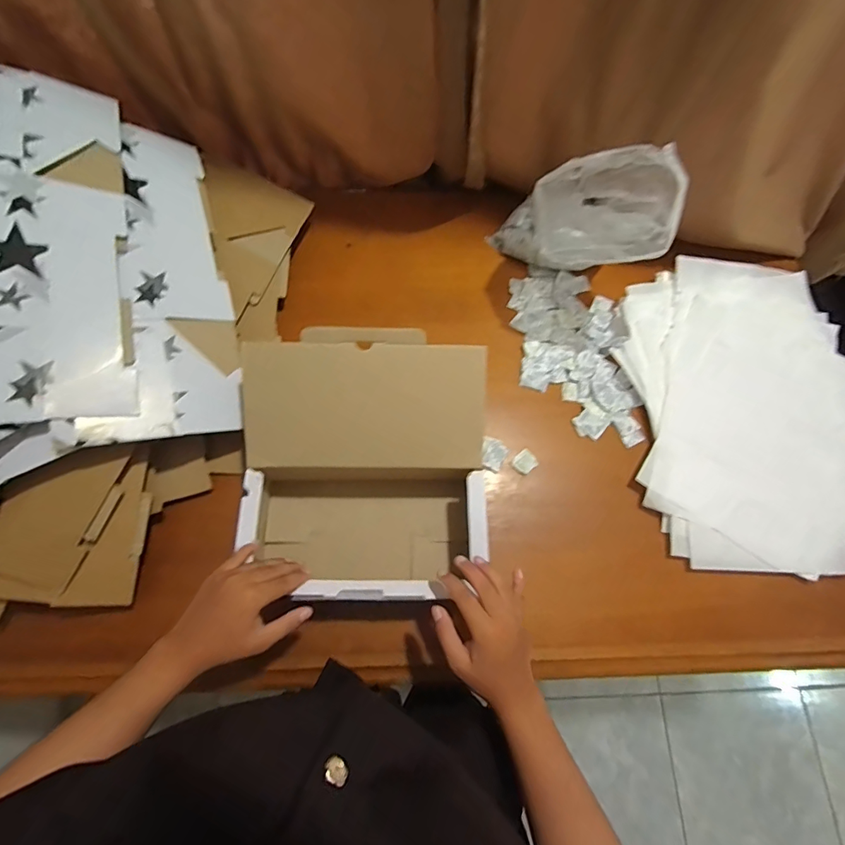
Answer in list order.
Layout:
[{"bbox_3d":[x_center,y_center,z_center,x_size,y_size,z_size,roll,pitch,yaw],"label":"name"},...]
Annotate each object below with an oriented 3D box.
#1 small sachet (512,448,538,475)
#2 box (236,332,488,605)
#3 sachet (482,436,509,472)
[{"bbox_3d":[0.150,0.057,0.641,0.034,0.004,0.029,-41,77,-15],"label":"small sachet"},{"bbox_3d":[-0.069,0.056,0.531,0.277,0.183,0.265,1,70,-2],"label":"box"},{"bbox_3d":[0.103,0.045,0.640,0.038,0.008,0.045,23,71,6],"label":"sachet"}]

